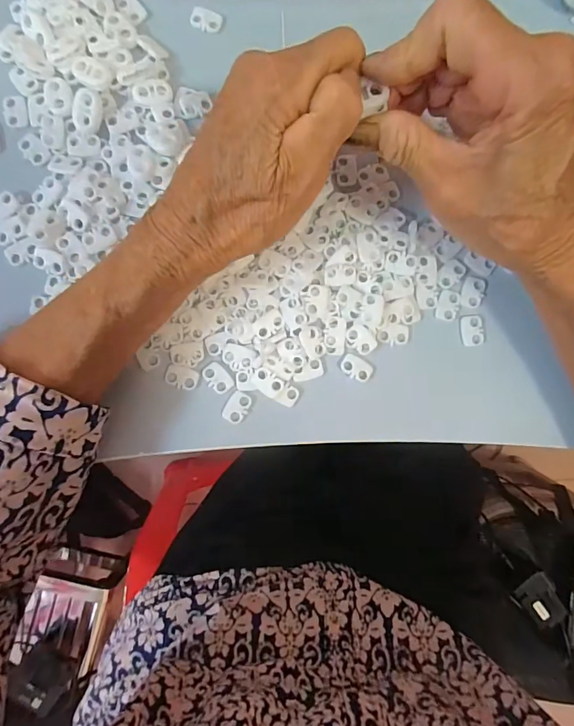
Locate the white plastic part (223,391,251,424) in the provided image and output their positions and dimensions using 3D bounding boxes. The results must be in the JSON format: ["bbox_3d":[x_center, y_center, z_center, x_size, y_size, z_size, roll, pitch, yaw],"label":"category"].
[{"bbox_3d":[-0.028,0.025,0.246,0.012,0.004,0.018,27,84,-2],"label":"white plastic part"}]

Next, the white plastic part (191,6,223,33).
[{"bbox_3d":[-0.048,-0.204,0.257,0.018,0.004,0.013,15,85,-4],"label":"white plastic part"}]

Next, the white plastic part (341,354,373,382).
[{"bbox_3d":[0.041,0.003,0.250,0.019,0.004,0.012,27,84,-2],"label":"white plastic part"}]

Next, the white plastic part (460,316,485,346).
[{"bbox_3d":[0.109,-0.019,0.253,0.013,0.004,0.018,-5,86,-5],"label":"white plastic part"}]

